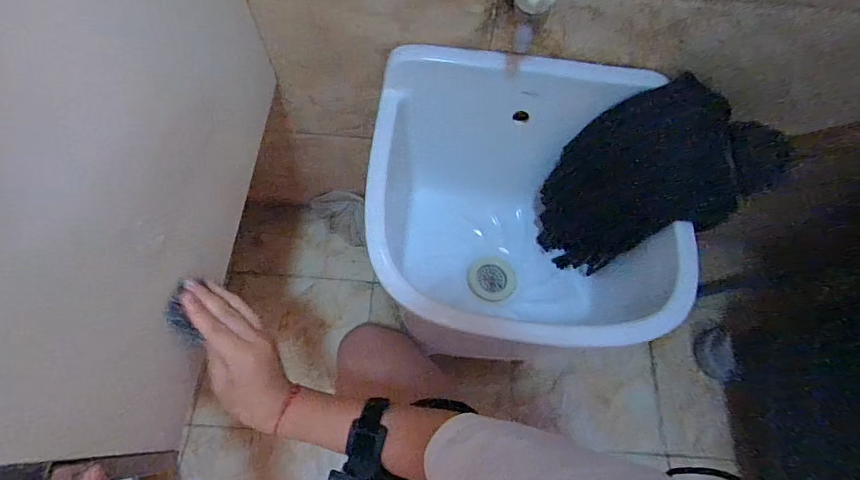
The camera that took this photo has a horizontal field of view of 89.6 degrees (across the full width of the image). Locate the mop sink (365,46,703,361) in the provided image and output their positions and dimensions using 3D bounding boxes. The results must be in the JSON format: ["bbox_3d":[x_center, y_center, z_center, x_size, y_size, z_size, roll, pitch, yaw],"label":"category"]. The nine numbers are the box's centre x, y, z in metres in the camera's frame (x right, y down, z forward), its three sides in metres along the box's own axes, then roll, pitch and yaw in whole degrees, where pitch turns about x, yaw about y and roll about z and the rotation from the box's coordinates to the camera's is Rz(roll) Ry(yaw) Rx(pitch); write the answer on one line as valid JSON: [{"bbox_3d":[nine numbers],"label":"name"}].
[{"bbox_3d":[0.118,-0.033,0.636,0.378,0.290,0.331,2,67,0],"label":"mop sink"}]

